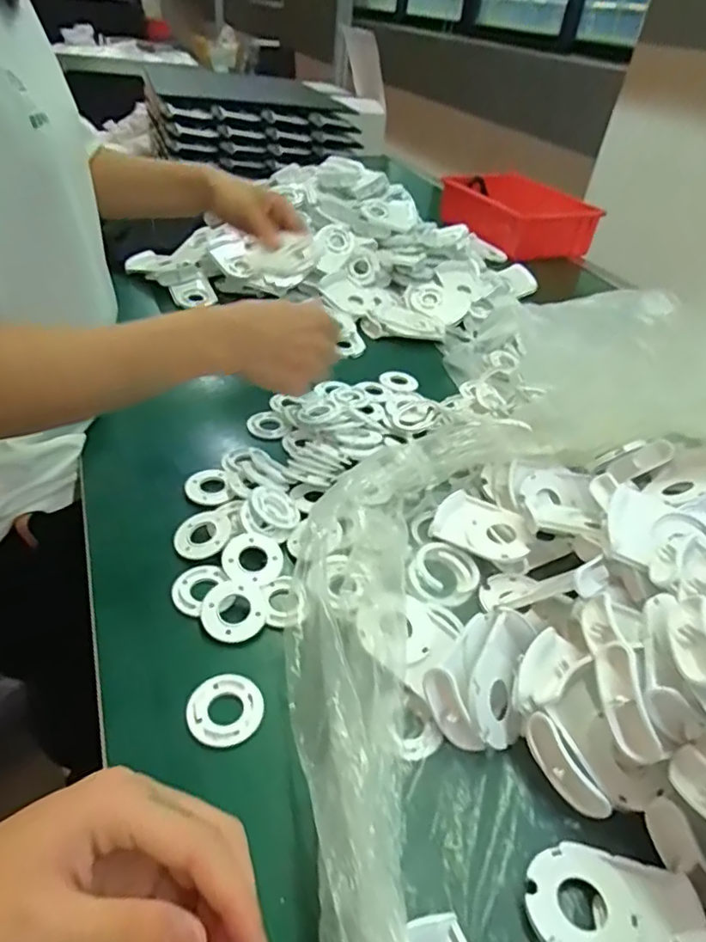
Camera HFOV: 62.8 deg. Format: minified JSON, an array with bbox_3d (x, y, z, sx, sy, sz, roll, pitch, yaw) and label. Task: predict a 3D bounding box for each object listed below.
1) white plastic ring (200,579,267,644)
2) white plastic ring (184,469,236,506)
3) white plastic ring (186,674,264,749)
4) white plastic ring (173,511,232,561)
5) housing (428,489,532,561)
[{"bbox_3d":[-0.082,0.096,0.398,0.044,0.007,0.042,4,55,-6],"label":"white plastic ring"},{"bbox_3d":[-0.124,0.015,0.497,0.038,0.005,0.041,5,39,-4],"label":"white plastic ring"},{"bbox_3d":[-0.077,0.144,0.350,0.045,0.007,0.043,5,39,-4],"label":"white plastic ring"},{"bbox_3d":[-0.117,0.050,0.448,0.040,0.011,0.043,5,39,-4],"label":"white plastic ring"},{"bbox_3d":[0.107,0.047,0.478,0.079,0.018,0.056,28,43,24],"label":"housing"}]

